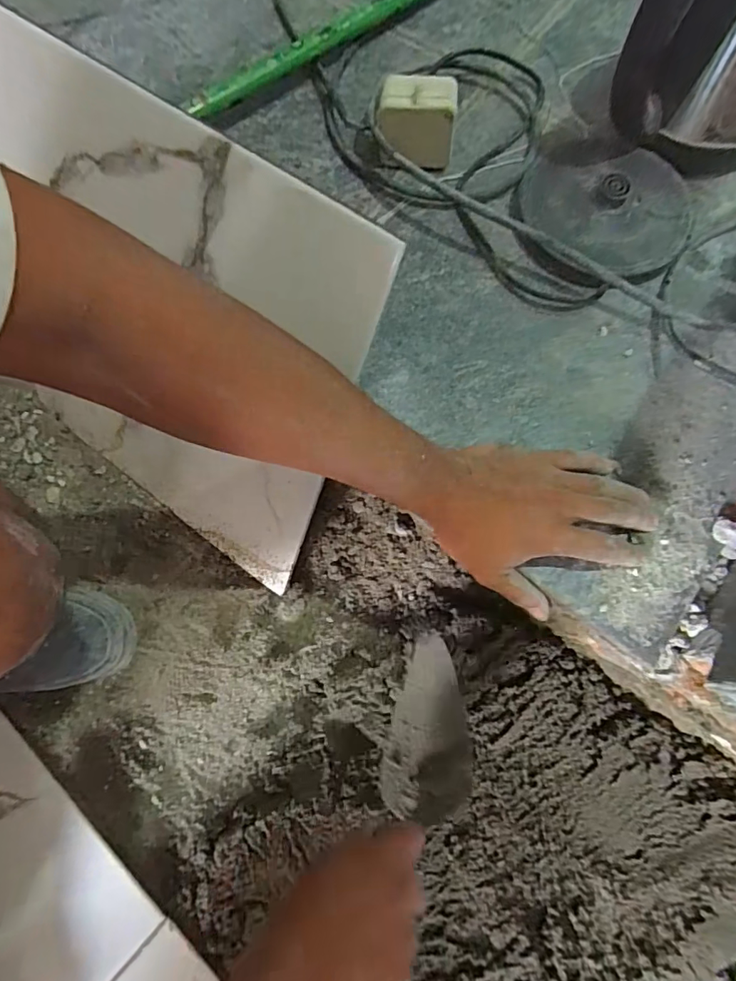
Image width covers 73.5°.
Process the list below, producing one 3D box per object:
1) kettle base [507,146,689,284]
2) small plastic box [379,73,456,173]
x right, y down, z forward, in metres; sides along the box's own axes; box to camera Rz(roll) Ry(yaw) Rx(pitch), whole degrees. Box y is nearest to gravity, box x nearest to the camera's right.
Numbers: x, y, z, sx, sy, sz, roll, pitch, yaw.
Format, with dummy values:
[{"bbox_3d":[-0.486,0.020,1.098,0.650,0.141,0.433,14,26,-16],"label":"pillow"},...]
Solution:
[{"bbox_3d":[0.207,-0.249,0.431,0.147,0.033,0.152,0,73,-1],"label":"kettle base"},{"bbox_3d":[0.043,-0.325,0.436,0.064,0.058,0.034,7,74,2],"label":"small plastic box"}]

